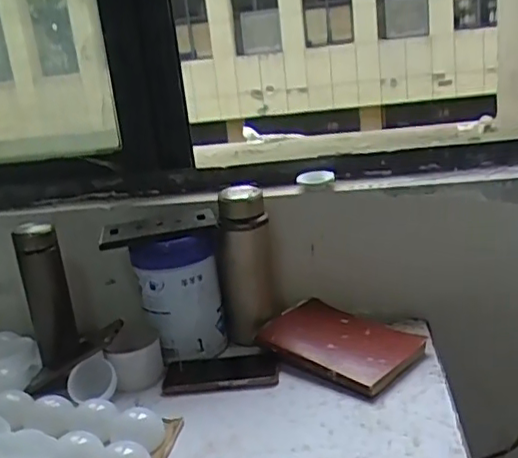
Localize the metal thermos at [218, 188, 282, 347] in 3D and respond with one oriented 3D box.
[{"bbox_3d":[-0.020,0.058,0.952,0.086,0.233,0.064,-6,18,0],"label":"metal thermos"}]

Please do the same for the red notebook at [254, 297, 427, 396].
[{"bbox_3d":[0.124,0.163,0.903,0.211,0.034,0.166,11,24,44],"label":"red notebook"}]

